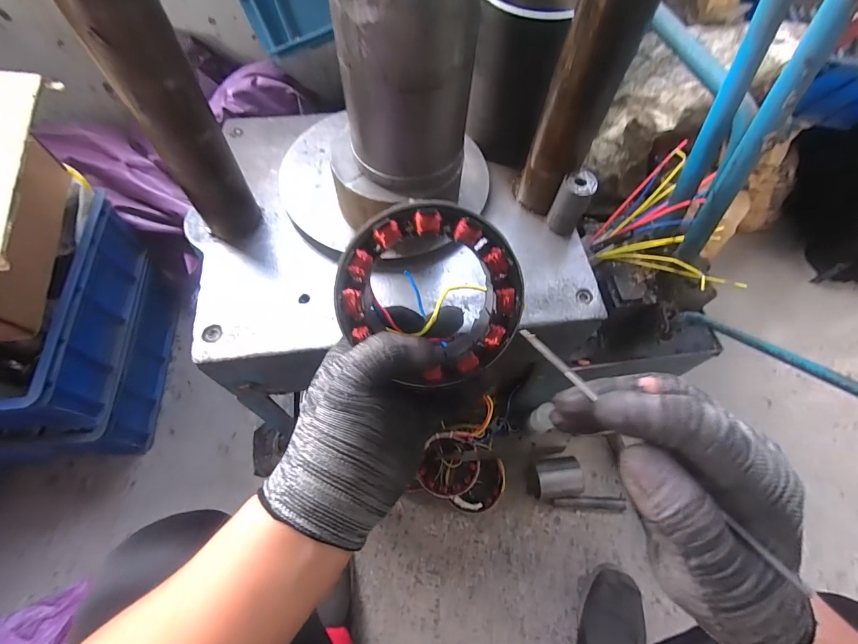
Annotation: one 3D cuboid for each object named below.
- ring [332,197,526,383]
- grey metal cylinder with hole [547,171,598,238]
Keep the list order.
[{"bbox_3d":[0.003,-0.021,0.256,0.116,0.027,0.102,31,105,-8],"label":"ring"},{"bbox_3d":[0.172,-0.141,0.486,0.037,0.073,0.041,28,65,12],"label":"grey metal cylinder with hole"}]

